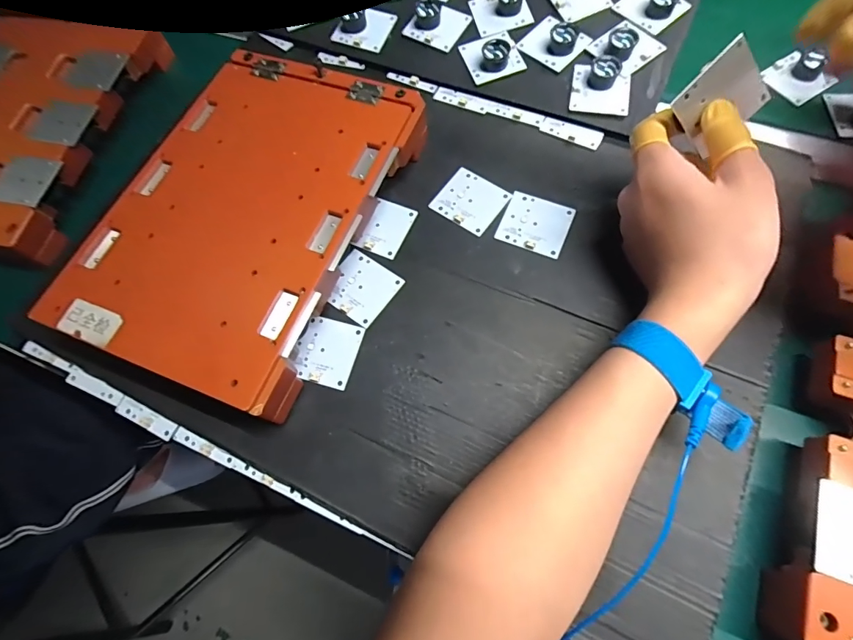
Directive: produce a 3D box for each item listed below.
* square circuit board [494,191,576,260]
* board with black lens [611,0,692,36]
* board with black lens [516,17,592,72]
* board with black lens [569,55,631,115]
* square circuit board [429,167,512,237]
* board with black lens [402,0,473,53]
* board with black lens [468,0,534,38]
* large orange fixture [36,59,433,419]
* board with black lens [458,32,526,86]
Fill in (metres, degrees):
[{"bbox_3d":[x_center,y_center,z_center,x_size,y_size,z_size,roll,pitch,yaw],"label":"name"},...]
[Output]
[{"bbox_3d":[0.079,-0.070,0.301,0.047,0.005,0.045,22,72,12],"label":"square circuit board"},{"bbox_3d":[0.189,-0.267,0.342,0.040,0.018,0.047,-39,71,-11],"label":"board with black lens"},{"bbox_3d":[0.107,-0.235,0.340,0.047,0.017,0.041,42,77,17],"label":"board with black lens"},{"bbox_3d":[0.138,-0.185,0.320,0.043,0.020,0.043,9,70,7],"label":"board with black lens"},{"bbox_3d":[0.033,-0.090,0.310,0.047,0.004,0.044,34,75,15],"label":"square circuit board"},{"bbox_3d":[0.010,-0.261,0.361,0.047,0.017,0.046,29,73,14],"label":"board with black lens"},{"bbox_3d":[0.064,-0.273,0.360,0.046,0.017,0.046,-16,68,-2],"label":"board with black lens"},{"bbox_3d":[-0.120,-0.075,0.291,0.165,0.047,0.246,19,71,11],"label":"large orange fixture"},{"bbox_3d":[0.055,-0.224,0.344,0.043,0.021,0.044,-18,69,-3],"label":"board with black lens"}]

